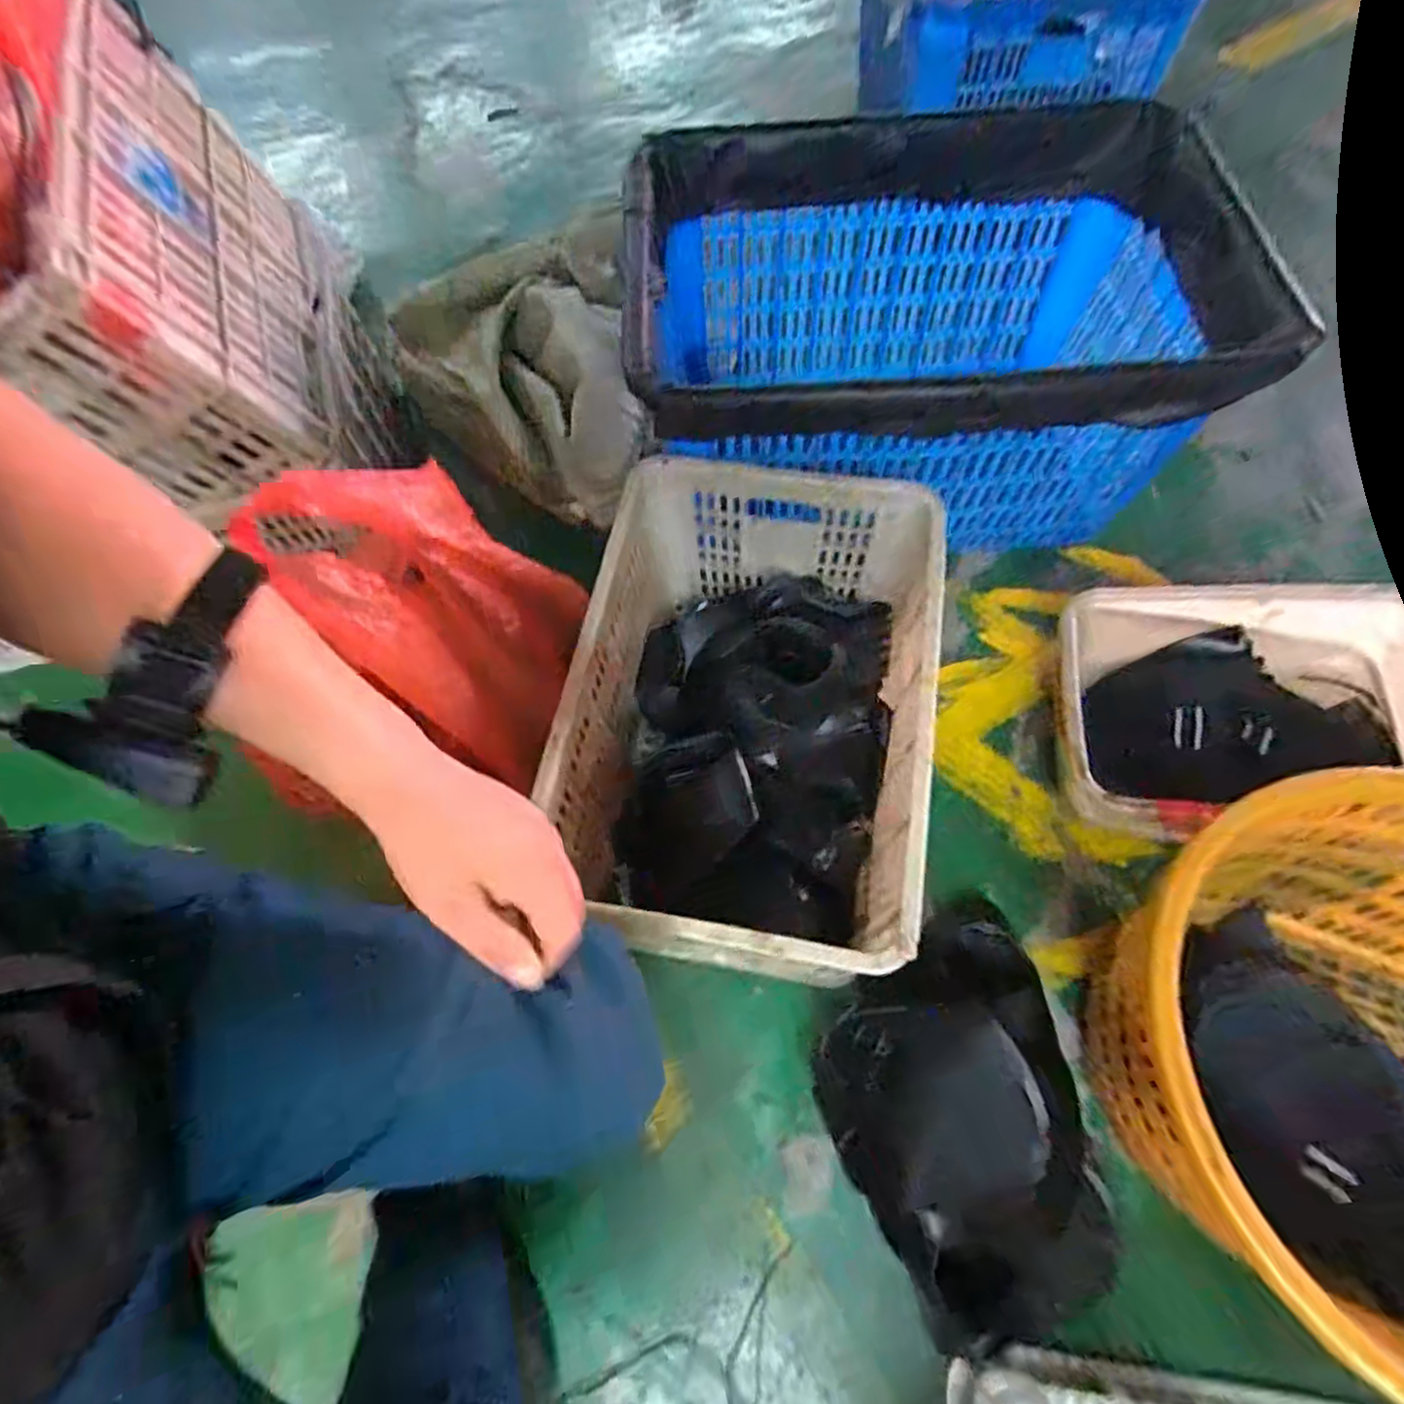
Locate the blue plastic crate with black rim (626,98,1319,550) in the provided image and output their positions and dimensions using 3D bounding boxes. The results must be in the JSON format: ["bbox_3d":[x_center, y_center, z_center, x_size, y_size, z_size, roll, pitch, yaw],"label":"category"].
[{"bbox_3d":[0.306,-0.505,1.005,0.758,0.327,0.546,-1,64,2],"label":"blue plastic crate with black rim"}]

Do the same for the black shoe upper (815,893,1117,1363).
[{"bbox_3d":[0.268,0.428,0.735,0.252,0.067,0.388,-12,64,-3],"label":"black shoe upper"}]

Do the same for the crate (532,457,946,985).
[{"bbox_3d":[0.049,0.027,0.822,0.370,0.287,0.523,9,65,7],"label":"crate"}]

